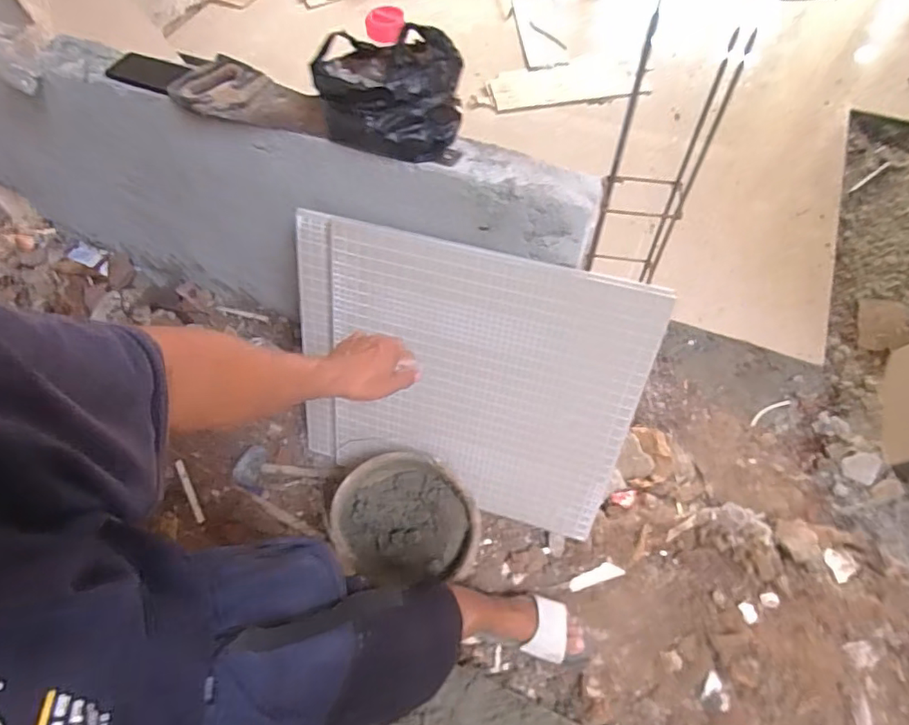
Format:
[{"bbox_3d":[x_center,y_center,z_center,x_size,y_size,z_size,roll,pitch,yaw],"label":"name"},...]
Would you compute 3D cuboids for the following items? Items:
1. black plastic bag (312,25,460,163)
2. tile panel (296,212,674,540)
[{"bbox_3d":[-0.102,-0.412,0.833,0.214,0.135,0.133,4,59,4],"label":"black plastic bag"},{"bbox_3d":[-0.003,0.049,1.088,0.675,0.587,0.035,16,37,13],"label":"tile panel"}]

